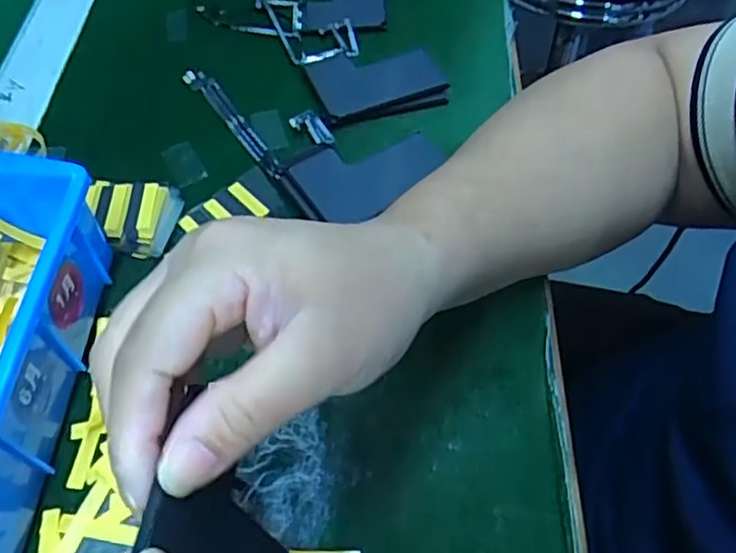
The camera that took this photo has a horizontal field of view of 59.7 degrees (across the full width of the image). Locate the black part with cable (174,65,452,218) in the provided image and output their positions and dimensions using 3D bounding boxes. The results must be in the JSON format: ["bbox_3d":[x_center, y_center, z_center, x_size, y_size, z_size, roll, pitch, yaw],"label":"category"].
[{"bbox_3d":[-0.036,-0.095,0.383,0.080,0.018,0.163,-32,61,-18],"label":"black part with cable"}]

